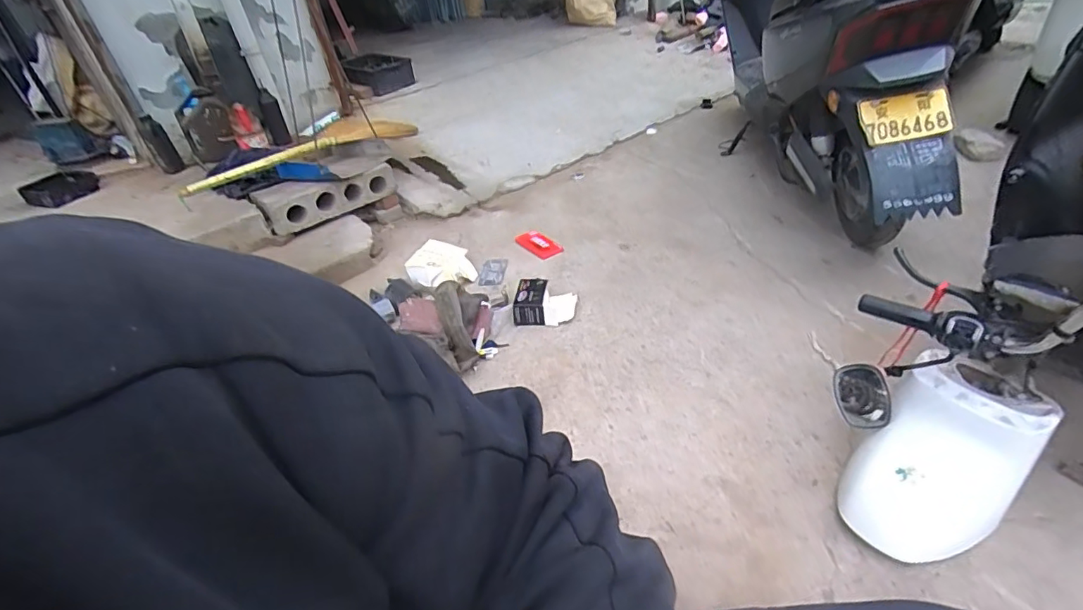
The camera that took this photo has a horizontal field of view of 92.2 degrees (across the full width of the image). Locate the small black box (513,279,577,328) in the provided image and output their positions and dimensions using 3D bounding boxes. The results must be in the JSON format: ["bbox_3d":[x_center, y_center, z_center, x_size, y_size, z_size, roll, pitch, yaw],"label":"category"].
[{"bbox_3d":[0.010,-0.009,1.417,0.162,0.077,0.118,2,37,14],"label":"small black box"}]

